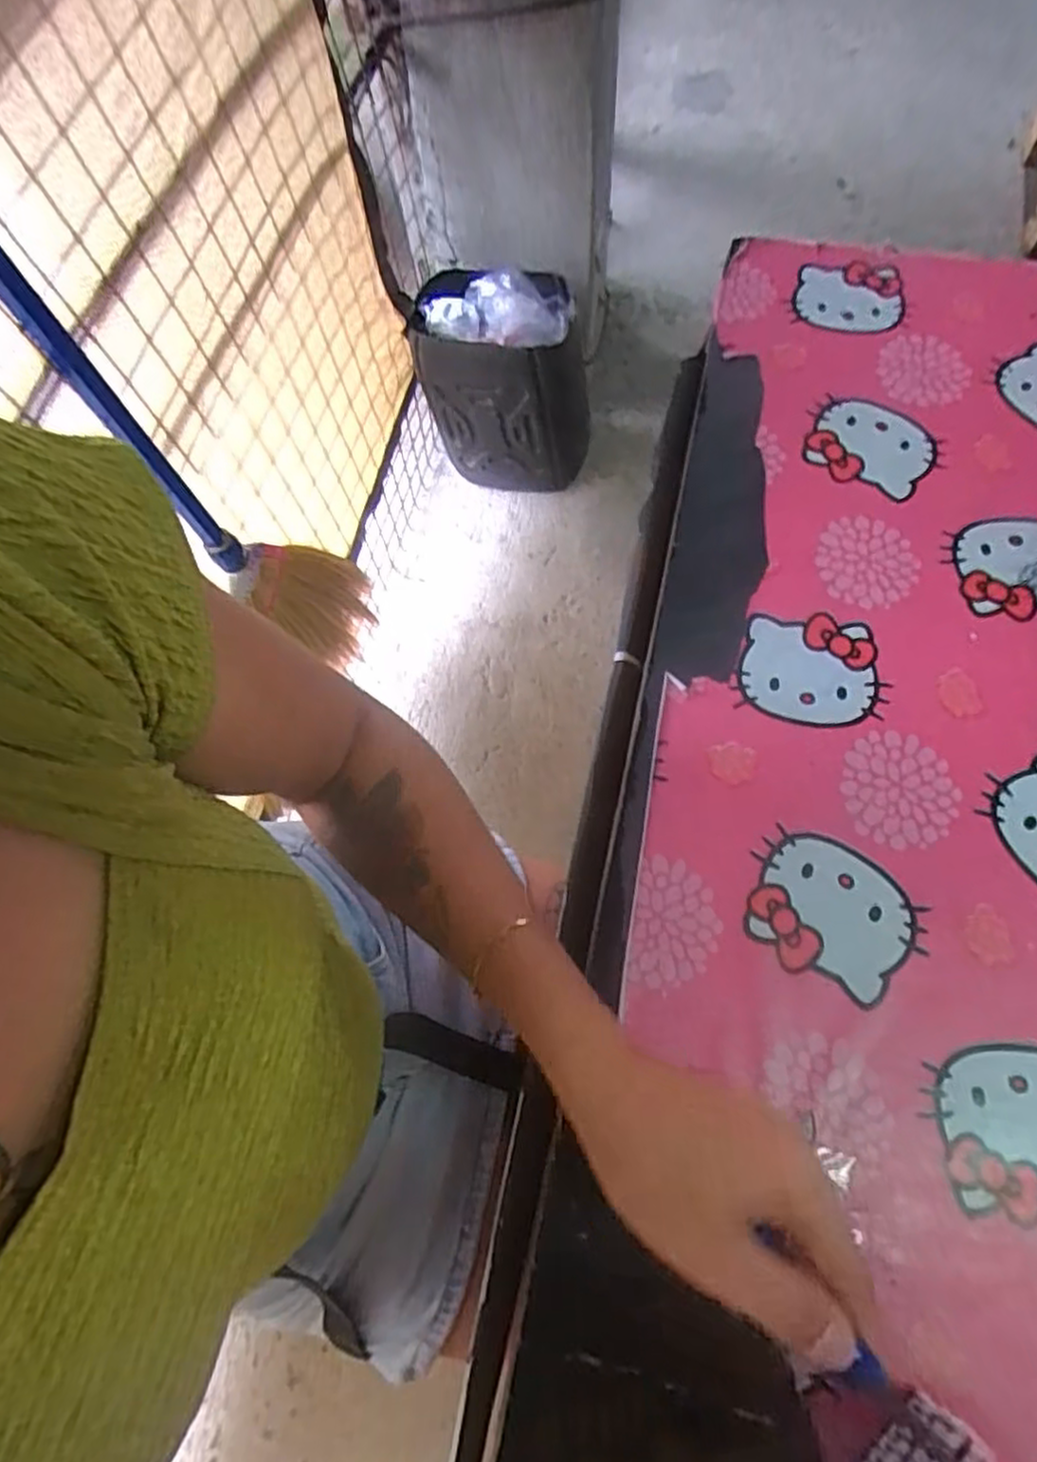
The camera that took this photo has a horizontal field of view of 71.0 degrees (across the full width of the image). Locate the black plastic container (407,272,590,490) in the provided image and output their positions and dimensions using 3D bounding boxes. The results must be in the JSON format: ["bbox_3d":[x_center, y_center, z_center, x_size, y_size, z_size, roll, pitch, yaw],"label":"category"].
[{"bbox_3d":[-0.023,-0.650,1.404,0.331,0.340,0.187,8,69,7],"label":"black plastic container"}]

